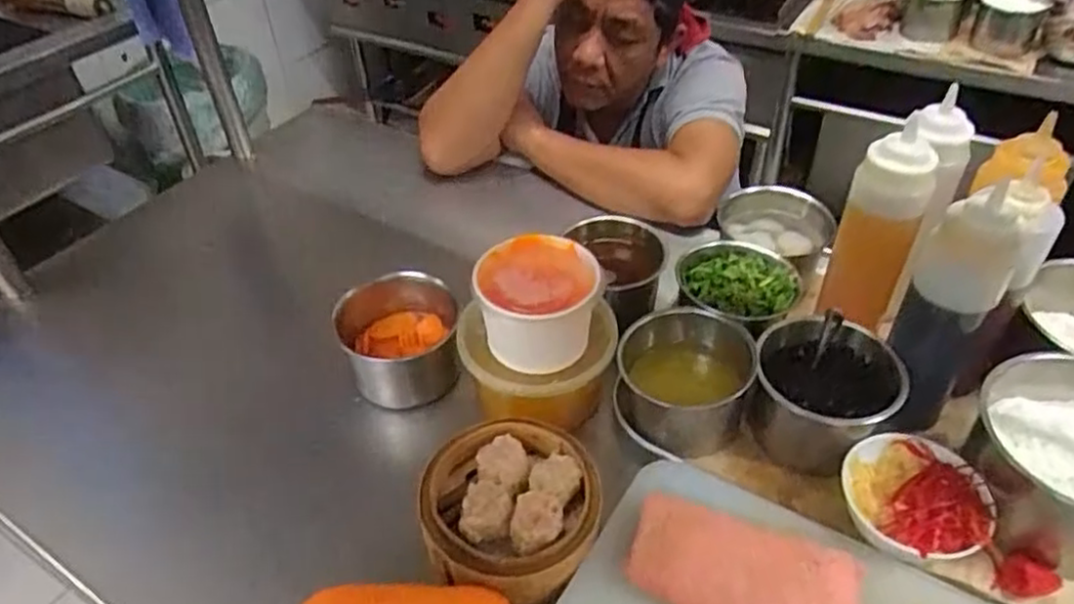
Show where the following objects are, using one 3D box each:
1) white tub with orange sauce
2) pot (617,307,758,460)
[{"bbox_3d":[0.002,0.006,0.652,0.105,0.097,0.090,-5,42,-1],"label":"white tub with orange sauce"},{"bbox_3d":[0.138,0.077,0.674,0.119,0.083,0.120,-2,42,2],"label":"pot"}]

